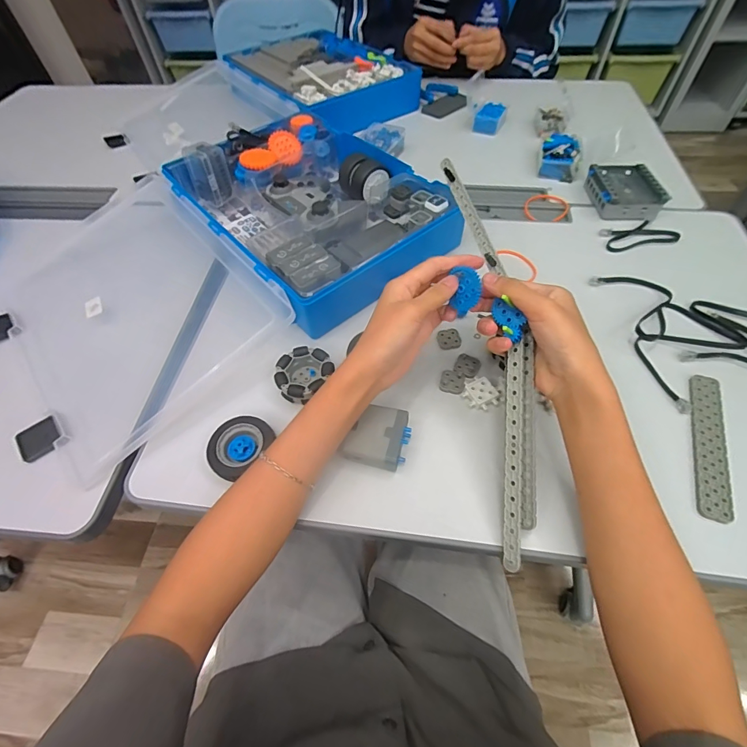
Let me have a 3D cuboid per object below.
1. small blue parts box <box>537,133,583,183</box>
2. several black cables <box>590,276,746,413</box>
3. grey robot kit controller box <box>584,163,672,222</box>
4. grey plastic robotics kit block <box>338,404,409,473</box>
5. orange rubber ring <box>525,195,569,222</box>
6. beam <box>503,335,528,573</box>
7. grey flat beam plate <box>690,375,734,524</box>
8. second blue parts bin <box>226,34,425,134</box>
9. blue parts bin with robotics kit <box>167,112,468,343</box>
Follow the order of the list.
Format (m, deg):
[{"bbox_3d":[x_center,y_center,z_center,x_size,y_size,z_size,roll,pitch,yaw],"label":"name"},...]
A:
[{"bbox_3d":[0.301,-0.350,0.631,0.061,0.033,0.082,13,57,11],"label":"small blue parts box"},{"bbox_3d":[0.376,-0.055,0.443,0.171,0.010,0.190,-7,55,-2],"label":"several black cables"},{"bbox_3d":[0.365,-0.264,0.568,0.079,0.033,0.114,2,56,4],"label":"grey robot kit controller box"},{"bbox_3d":[0.002,0.061,0.373,0.053,0.023,0.057,13,57,11],"label":"grey plastic robotics kit block"},{"bbox_3d":[0.259,-0.250,0.586,0.062,0.009,0.063,-1,55,2],"label":"orange rubber ring"},{"bbox_3d":[0.120,0.065,0.332,0.016,0.008,0.189,5,81,5],"label":"beam"},{"bbox_3d":[0.317,0.064,0.368,0.026,0.007,0.148,16,58,13],"label":"grey flat beam plate"},{"bbox_3d":[-0.114,-0.603,0.800,0.266,0.058,0.361,-33,60,-19],"label":"second blue parts bin"},{"bbox_3d":[-0.092,-0.231,0.541,0.268,0.070,0.352,-34,61,-19],"label":"blue parts bin with robotics kit"}]

